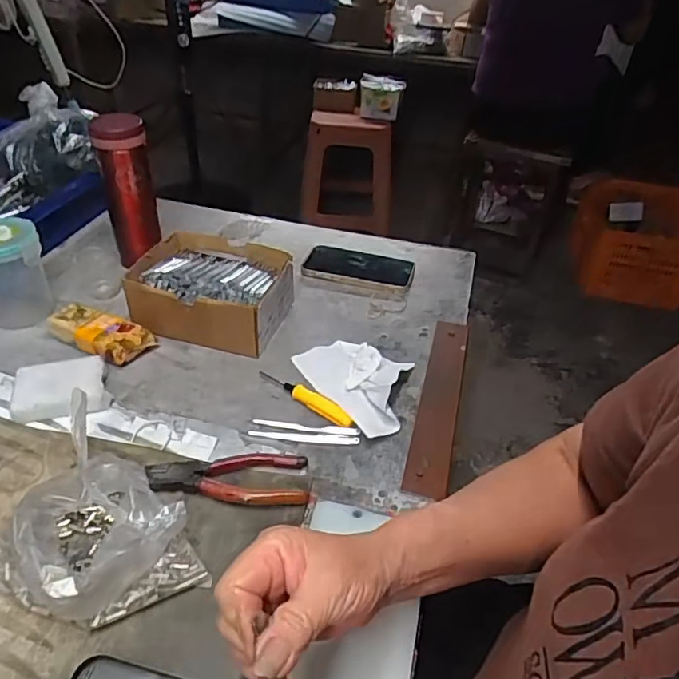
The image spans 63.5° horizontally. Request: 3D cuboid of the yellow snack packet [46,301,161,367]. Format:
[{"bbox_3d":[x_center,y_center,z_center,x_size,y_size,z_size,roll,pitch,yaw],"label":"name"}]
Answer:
[{"bbox_3d":[-0.261,-0.003,0.596,0.108,0.031,0.051,16,39,13],"label":"yellow snack packet"}]

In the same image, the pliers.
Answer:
[{"bbox_3d":[-0.094,0.116,0.467,0.132,0.012,0.050,4,38,-2],"label":"pliers"}]

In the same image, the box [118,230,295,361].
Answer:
[{"bbox_3d":[-0.144,-0.059,0.638,0.167,0.064,0.132,8,38,4],"label":"box"}]

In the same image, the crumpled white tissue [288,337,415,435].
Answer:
[{"bbox_3d":[0.025,0.035,0.571,0.098,0.031,0.144,-25,47,-33],"label":"crumpled white tissue"}]

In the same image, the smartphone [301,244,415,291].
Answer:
[{"bbox_3d":[0.025,-0.099,0.743,0.145,0.007,0.075,11,38,8],"label":"smartphone"}]

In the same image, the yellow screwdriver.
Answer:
[{"bbox_3d":[-0.033,0.056,0.551,0.116,0.012,0.017,29,44,28],"label":"yellow screwdriver"}]

